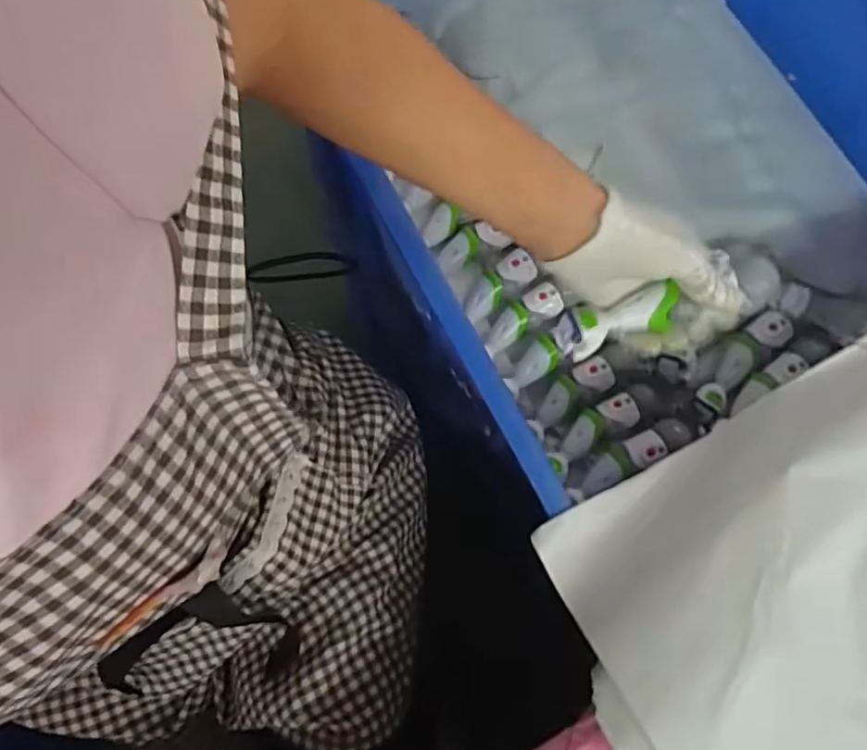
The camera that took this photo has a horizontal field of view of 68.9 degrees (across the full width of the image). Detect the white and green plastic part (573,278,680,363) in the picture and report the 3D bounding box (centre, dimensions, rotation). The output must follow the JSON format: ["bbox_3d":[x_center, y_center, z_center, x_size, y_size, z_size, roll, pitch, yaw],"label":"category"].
[{"bbox_3d":[0.119,-0.036,0.408,0.068,0.018,0.028,-22,77,7],"label":"white and green plastic part"}]

